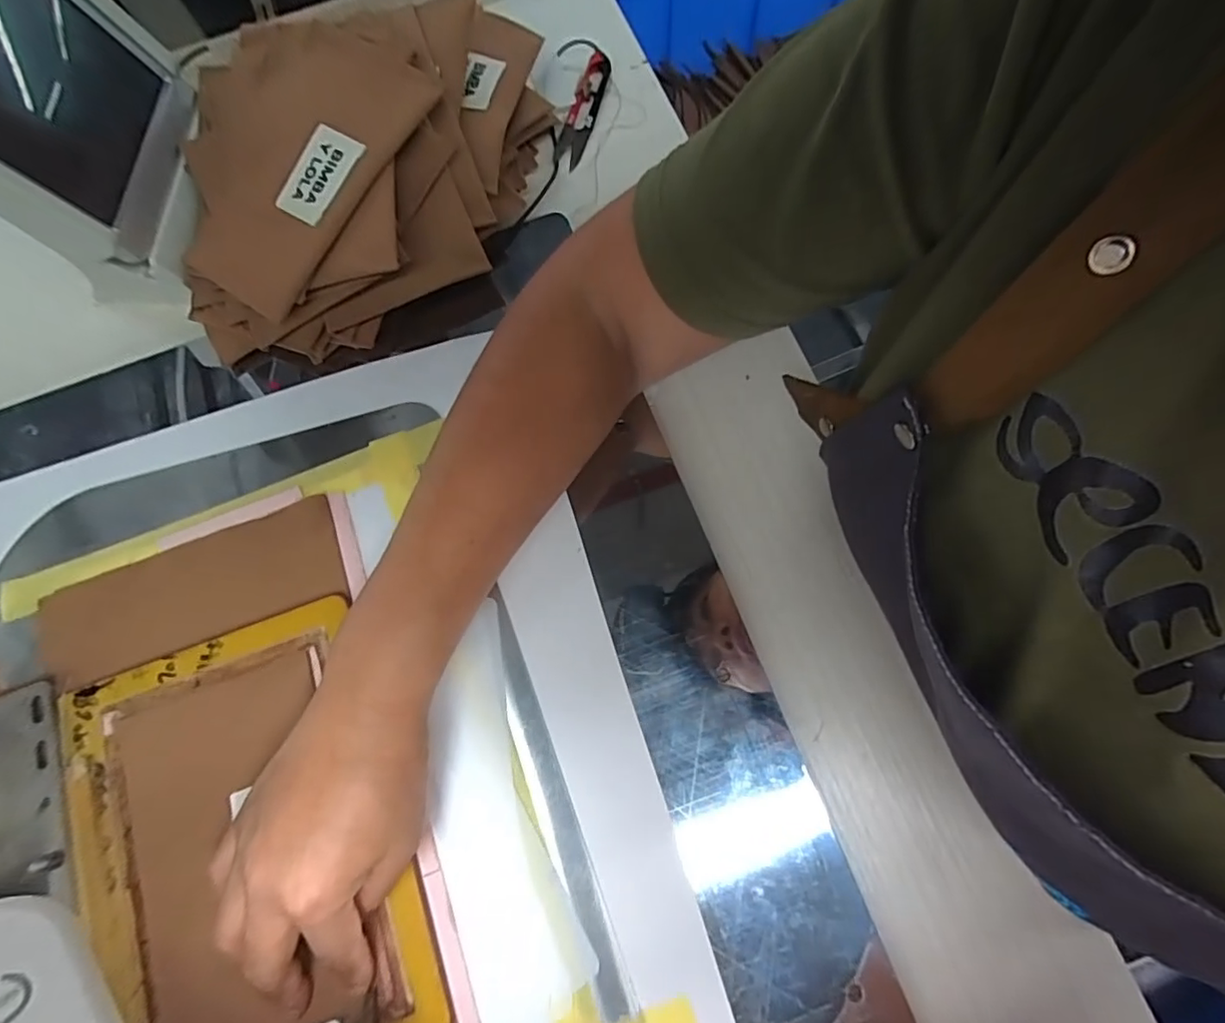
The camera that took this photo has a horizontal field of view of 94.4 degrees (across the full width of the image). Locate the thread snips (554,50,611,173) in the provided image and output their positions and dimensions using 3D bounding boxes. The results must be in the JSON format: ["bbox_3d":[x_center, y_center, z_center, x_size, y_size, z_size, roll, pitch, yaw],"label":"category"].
[{"bbox_3d":[-0.024,-0.314,0.442,0.023,0.014,0.101,13,74,5],"label":"thread snips"}]

